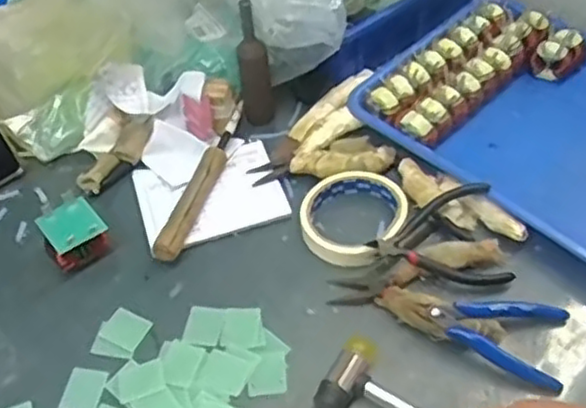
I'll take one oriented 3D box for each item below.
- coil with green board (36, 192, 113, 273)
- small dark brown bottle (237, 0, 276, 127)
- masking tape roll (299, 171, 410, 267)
[{"bbox_3d":[-0.190,0.029,0.610,0.049,0.048,0.055,-34,57,-21],"label":"coil with green board"},{"bbox_3d":[-0.039,-0.136,0.680,0.031,0.139,0.022,-7,49,0],"label":"small dark brown bottle"},{"bbox_3d":[0.051,0.009,0.618,0.084,0.020,0.091,-2,51,3],"label":"masking tape roll"}]

